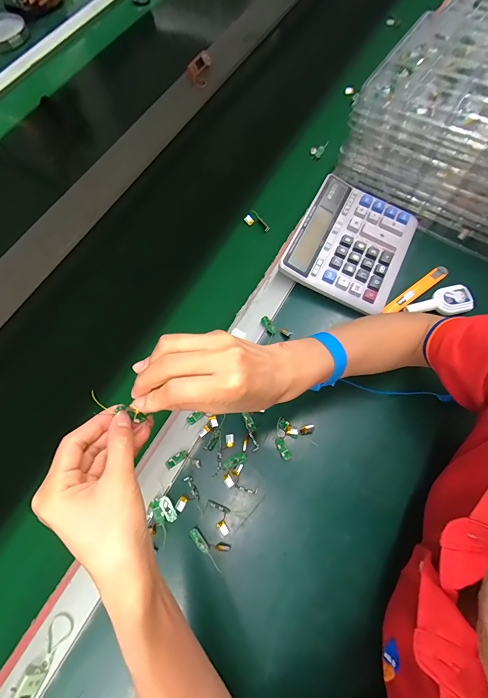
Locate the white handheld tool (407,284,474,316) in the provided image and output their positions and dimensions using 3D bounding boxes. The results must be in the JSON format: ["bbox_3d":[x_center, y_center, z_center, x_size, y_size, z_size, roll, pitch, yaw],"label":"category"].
[{"bbox_3d":[0.274,-0.066,0.464,0.085,0.014,0.037,-9,70,-2],"label":"white handheld tool"}]

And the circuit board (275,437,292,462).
[{"bbox_3d":[0.048,0.124,0.411,0.011,0.004,0.029,-25,71,-8],"label":"circuit board"}]

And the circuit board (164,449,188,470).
[{"bbox_3d":[-0.083,0.137,0.411,0.029,0.005,0.011,-35,73,-11],"label":"circuit board"}]

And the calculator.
[{"bbox_3d":[0.161,-0.161,0.492,0.158,0.031,0.192,26,72,10],"label":"calculator"}]

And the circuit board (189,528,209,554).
[{"bbox_3d":[-0.050,0.217,0.374,0.011,0.004,0.029,-39,74,-12],"label":"circuit board"}]

